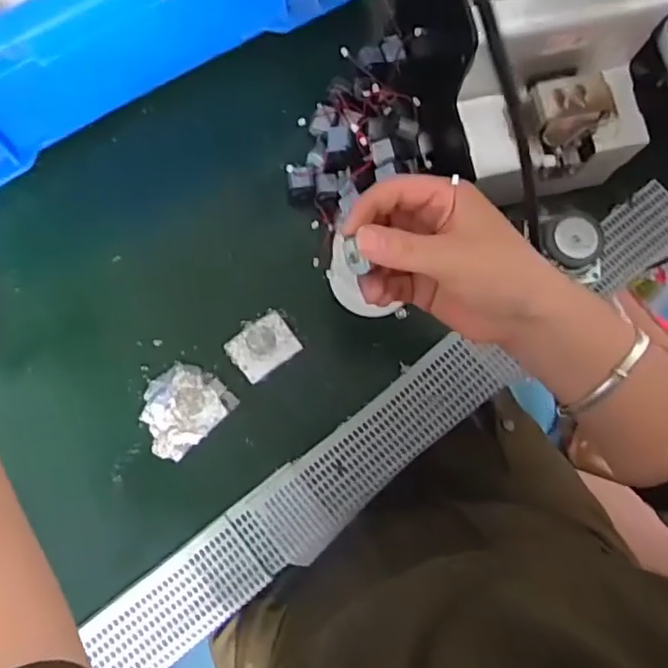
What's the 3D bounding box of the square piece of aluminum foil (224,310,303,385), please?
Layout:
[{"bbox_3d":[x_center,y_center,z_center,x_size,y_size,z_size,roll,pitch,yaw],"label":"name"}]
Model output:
[{"bbox_3d":[-0.052,0.009,0.458,0.047,0.004,0.037,-35,82,-7],"label":"square piece of aluminum foil"}]

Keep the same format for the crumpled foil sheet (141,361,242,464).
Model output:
[{"bbox_3d":[-0.110,0.053,0.446,0.064,0.004,0.053,-44,83,-8],"label":"crumpled foil sheet"}]

